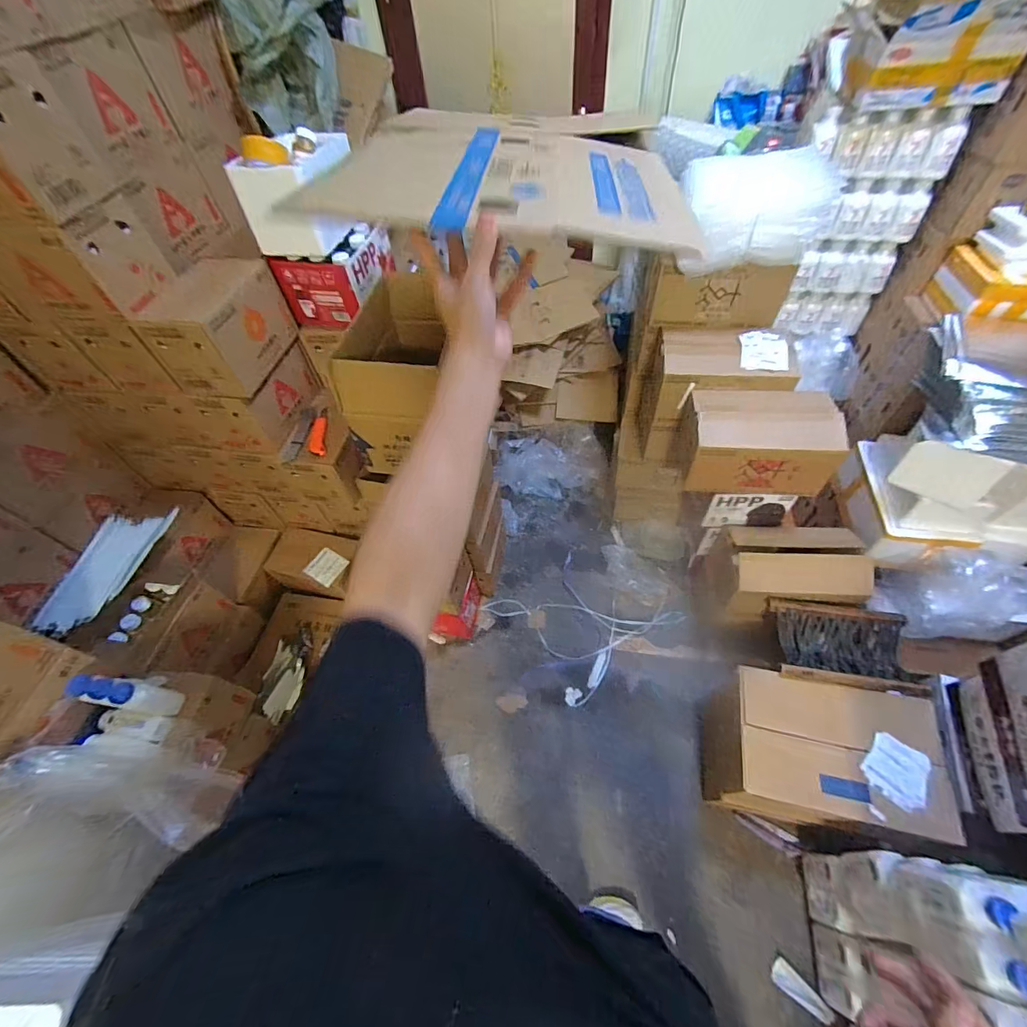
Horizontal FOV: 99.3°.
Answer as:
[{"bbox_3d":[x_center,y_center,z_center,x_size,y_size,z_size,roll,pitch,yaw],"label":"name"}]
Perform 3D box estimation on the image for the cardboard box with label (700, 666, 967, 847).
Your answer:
[{"bbox_3d":[0.747,0.632,1.135,0.467,0.359,0.298,8,57,10],"label":"cardboard box with label"}]

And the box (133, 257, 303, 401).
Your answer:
[{"bbox_3d":[-0.690,-0.443,1.021,0.205,0.213,0.277,8,57,9],"label":"box"}]

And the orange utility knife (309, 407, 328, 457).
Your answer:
[{"bbox_3d":[-0.530,-0.230,1.198,0.038,0.026,0.172,-8,56,-1],"label":"orange utility knife"}]

